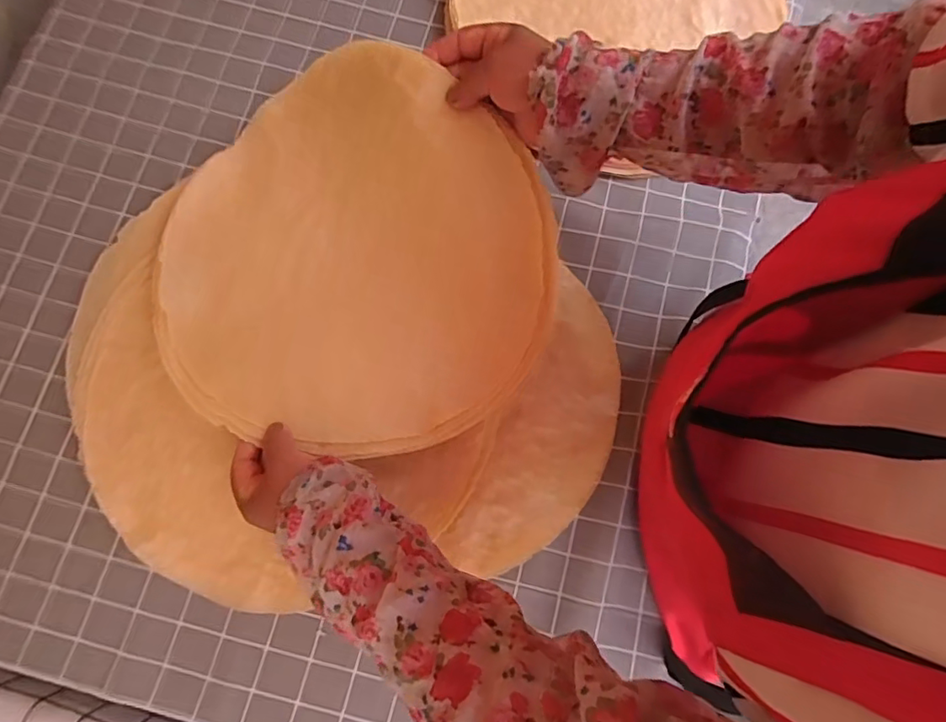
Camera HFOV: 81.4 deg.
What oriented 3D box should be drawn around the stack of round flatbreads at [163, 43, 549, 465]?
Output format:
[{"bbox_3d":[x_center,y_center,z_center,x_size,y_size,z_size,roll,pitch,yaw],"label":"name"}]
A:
[{"bbox_3d":[-0.115,-0.087,0.464,0.345,0.098,0.312,43,82,8],"label":"stack of round flatbreads"}]

